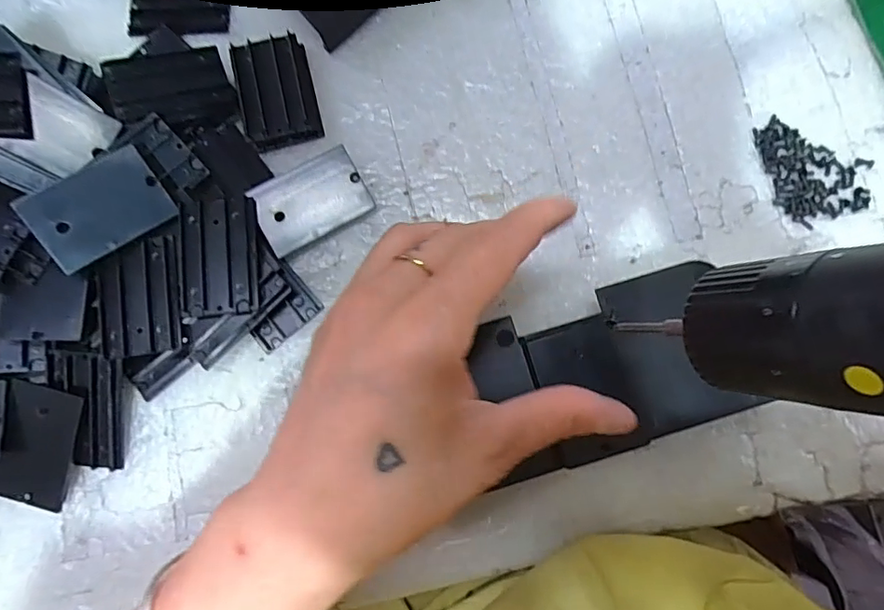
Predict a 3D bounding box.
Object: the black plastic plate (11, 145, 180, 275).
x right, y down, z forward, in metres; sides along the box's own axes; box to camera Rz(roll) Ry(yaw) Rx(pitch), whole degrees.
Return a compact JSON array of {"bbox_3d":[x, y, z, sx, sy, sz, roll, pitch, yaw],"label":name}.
[{"bbox_3d":[-0.154,-0.044,0.244,0.054,0.004,0.037,-35,103,-17],"label":"black plastic plate"}]

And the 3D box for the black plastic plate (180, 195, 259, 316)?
[{"bbox_3d":[-0.105,-0.023,0.256,0.034,0.005,0.055,-5,82,-7],"label":"black plastic plate"}]

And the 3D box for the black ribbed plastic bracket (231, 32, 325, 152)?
[{"bbox_3d":[-0.085,-0.111,0.281,0.036,0.011,0.053,-14,81,-3],"label":"black ribbed plastic bracket"}]

